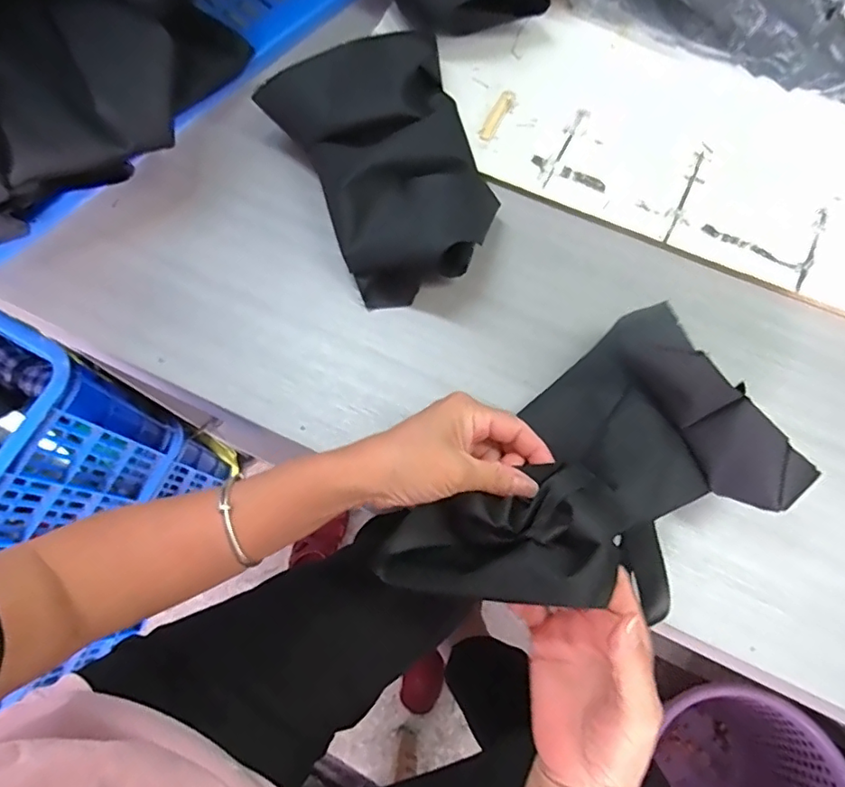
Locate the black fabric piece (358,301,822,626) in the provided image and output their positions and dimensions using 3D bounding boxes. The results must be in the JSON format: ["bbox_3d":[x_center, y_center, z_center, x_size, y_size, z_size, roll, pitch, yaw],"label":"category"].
[{"bbox_3d":[0.093,0.071,0.364,0.244,0.104,0.144,-34,76,-9],"label":"black fabric piece"}]

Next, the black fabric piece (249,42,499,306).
[{"bbox_3d":[-0.021,-0.194,0.472,0.155,0.064,0.215,-27,75,-8],"label":"black fabric piece"}]

